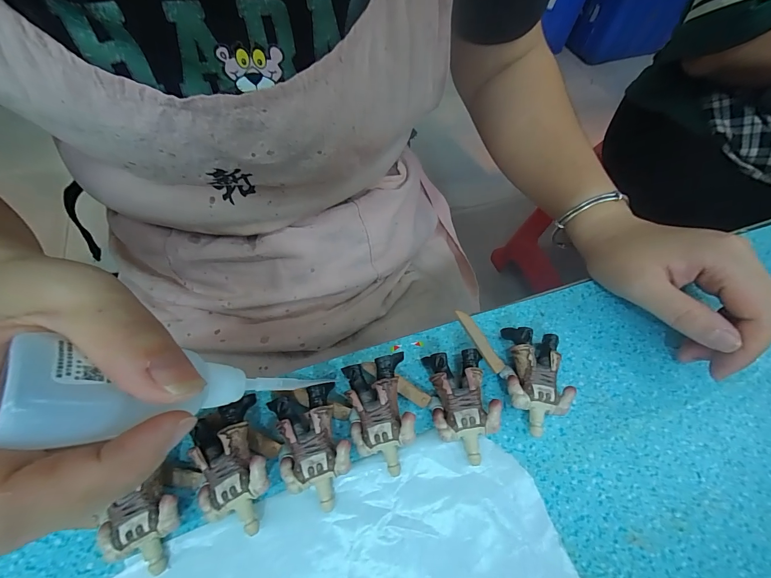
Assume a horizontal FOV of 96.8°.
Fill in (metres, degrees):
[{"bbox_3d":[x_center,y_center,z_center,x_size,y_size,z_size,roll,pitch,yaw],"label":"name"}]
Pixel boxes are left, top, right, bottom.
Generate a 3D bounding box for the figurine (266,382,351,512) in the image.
[{"bbox_3d":[-0.038,0.083,0.180,0.035,0.022,0.055,-16,60,-13],"label":"figurine"}]

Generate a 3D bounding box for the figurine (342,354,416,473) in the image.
[{"bbox_3d":[-0.003,0.069,0.188,0.032,0.026,0.056,-8,59,-8],"label":"figurine"}]

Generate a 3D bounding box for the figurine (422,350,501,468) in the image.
[{"bbox_3d":[0.043,0.065,0.195,0.033,0.022,0.059,-8,59,-8],"label":"figurine"}]

